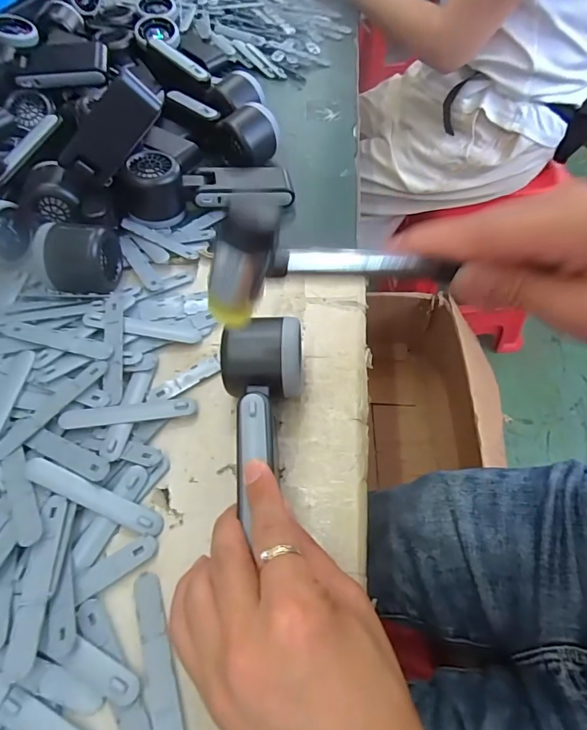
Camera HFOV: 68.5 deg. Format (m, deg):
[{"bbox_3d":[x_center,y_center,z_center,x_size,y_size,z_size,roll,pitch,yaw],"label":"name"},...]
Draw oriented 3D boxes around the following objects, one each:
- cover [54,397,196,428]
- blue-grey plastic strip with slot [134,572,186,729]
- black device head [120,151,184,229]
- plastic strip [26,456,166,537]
[{"bbox_3d":[-0.120,0.035,0.316,0.094,0.005,0.016,-6,59,-7],"label":"cover"},{"bbox_3d":[-0.075,0.166,0.239,0.017,0.007,0.095,-16,60,-12],"label":"blue-grey plastic strip with slot"},{"bbox_3d":[-0.139,-0.174,0.425,0.059,0.045,0.049,-11,58,-11],"label":"black device head"},{"bbox_3d":[-0.129,0.086,0.280,0.094,0.004,0.016,25,64,1],"label":"plastic strip"}]

